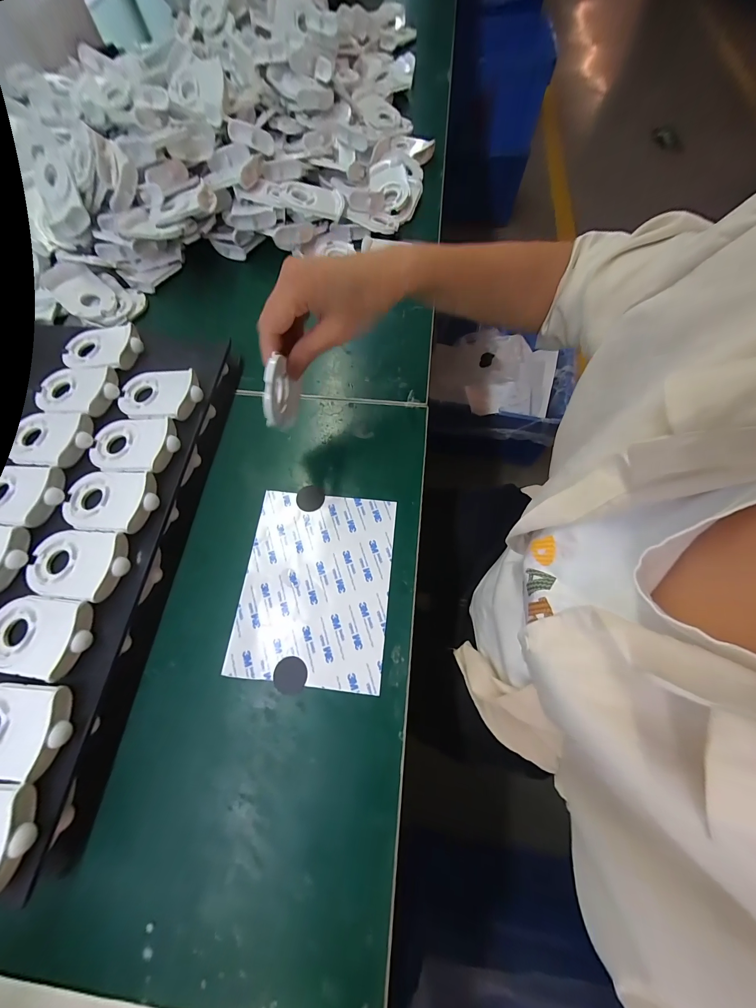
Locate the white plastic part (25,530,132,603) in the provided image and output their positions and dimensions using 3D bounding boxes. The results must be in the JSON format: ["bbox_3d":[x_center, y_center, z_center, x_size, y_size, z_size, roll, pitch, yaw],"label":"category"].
[{"bbox_3d":[-0.260,0.051,0.287,0.089,0.010,0.057,4,70,4],"label":"white plastic part"}]

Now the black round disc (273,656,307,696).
[{"bbox_3d":[-0.076,0.148,0.288,0.029,0.004,0.029,-1,70,2],"label":"black round disc"}]

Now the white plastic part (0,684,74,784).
[{"bbox_3d":[-0.274,0.166,0.246,0.094,0.012,0.059,4,70,4],"label":"white plastic part"}]

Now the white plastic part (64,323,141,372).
[{"bbox_3d":[-0.313,-0.177,0.372,0.088,0.014,0.059,8,70,5],"label":"white plastic part"}]

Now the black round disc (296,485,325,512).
[{"bbox_3d":[-0.070,-0.007,0.346,0.028,0.004,0.028,-1,70,2],"label":"black round disc"}]

